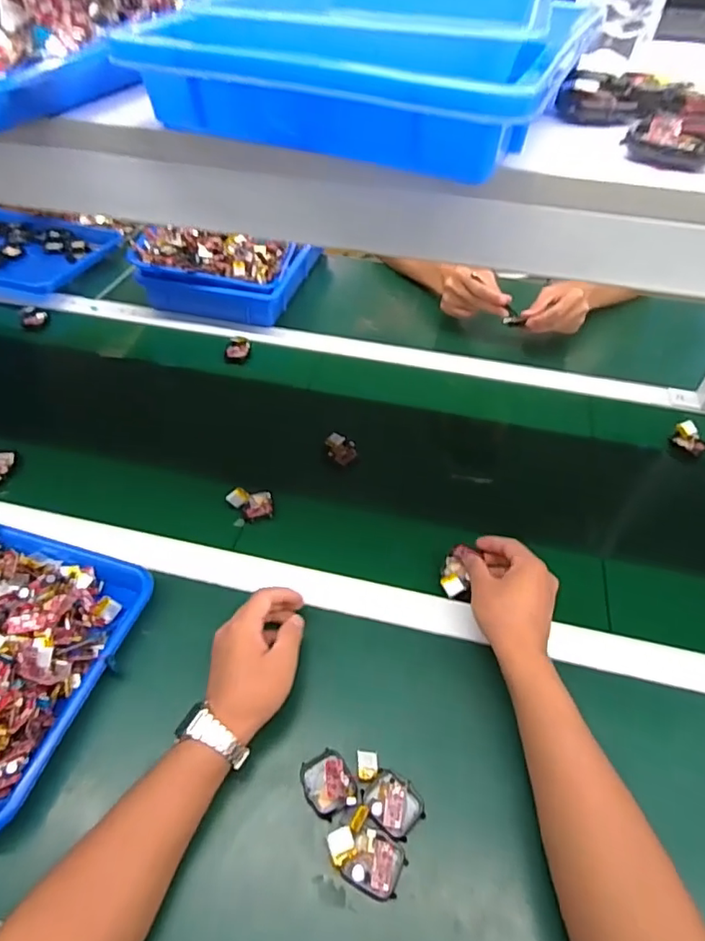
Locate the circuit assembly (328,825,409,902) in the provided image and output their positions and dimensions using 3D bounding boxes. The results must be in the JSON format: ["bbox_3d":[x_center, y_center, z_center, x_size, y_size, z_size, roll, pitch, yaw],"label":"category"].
[{"bbox_3d":[0.010,0.298,0.427,0.059,0.010,0.038,19,49,15],"label":"circuit assembly"}]

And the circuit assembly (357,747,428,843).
[{"bbox_3d":[0.025,0.265,0.457,0.067,0.008,0.041,36,56,28],"label":"circuit assembly"}]

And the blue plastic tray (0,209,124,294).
[{"bbox_3d":[-0.631,-0.418,1.044,0.346,0.031,0.230,12,48,9],"label":"blue plastic tray"}]

